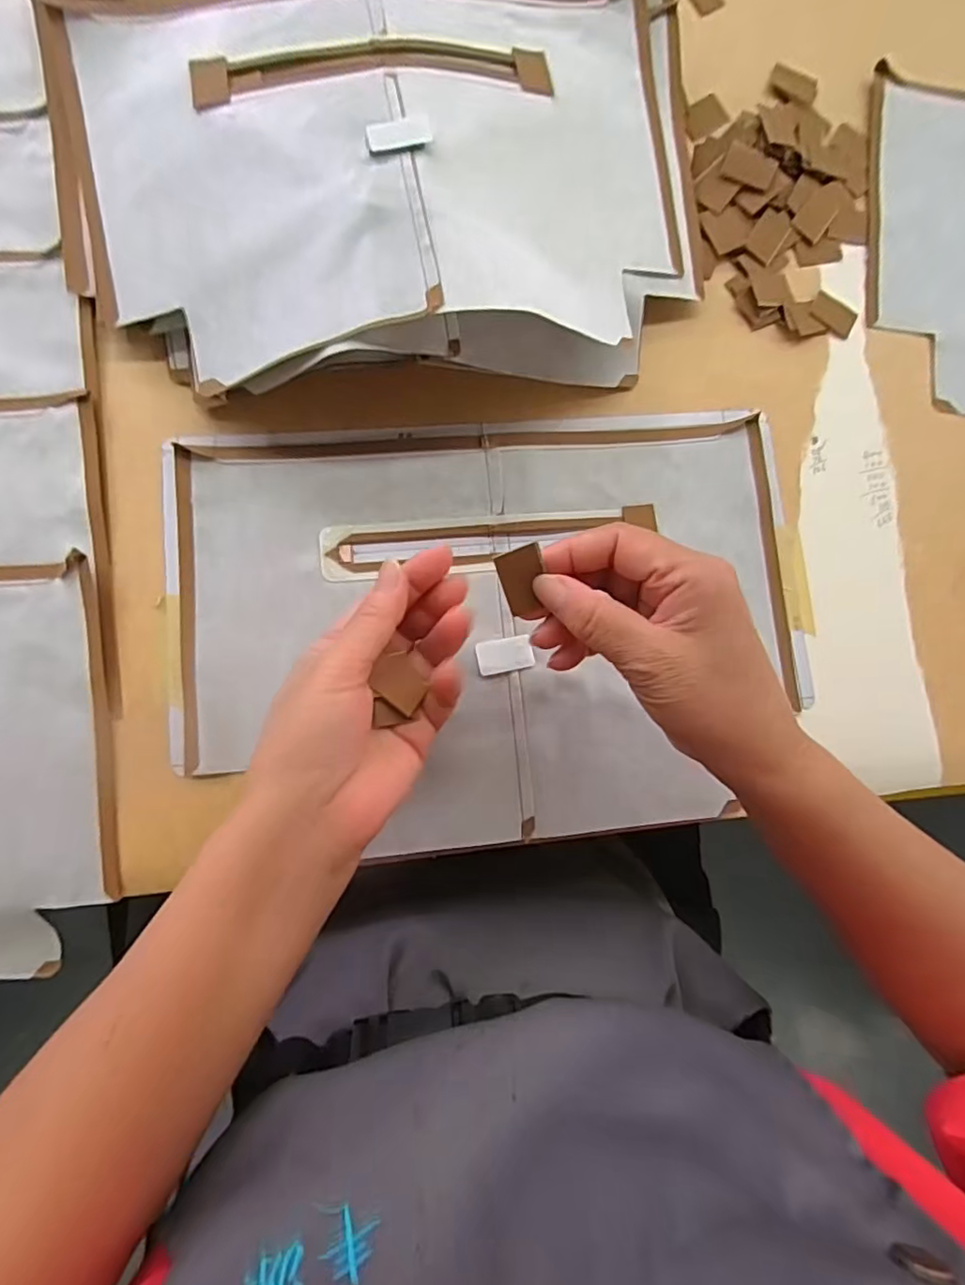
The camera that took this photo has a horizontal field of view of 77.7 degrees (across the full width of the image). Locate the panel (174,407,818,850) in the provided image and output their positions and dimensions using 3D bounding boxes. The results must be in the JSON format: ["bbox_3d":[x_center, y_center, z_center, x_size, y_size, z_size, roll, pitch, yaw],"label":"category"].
[{"bbox_3d":[0.010,-0.008,0.349,0.355,0.010,0.241,-5,87,-6],"label":"panel"}]

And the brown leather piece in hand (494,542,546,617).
[{"bbox_3d":[0.019,-0.028,0.272,0.020,0.004,0.031,-19,113,2],"label":"brown leather piece in hand"}]

